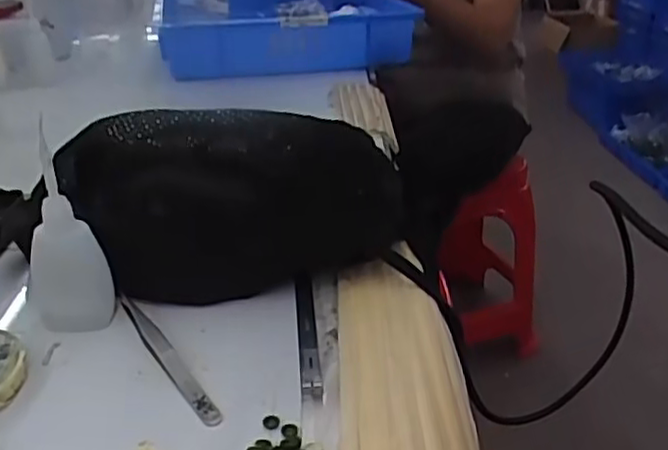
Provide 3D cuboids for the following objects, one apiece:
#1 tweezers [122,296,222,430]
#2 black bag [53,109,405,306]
[{"bbox_3d":[-0.095,0.071,0.382,0.012,0.005,0.126,-16,32,-31],"label":"tweezers"},{"bbox_3d":[-0.062,-0.024,0.457,0.206,0.103,0.100,-4,27,-10],"label":"black bag"}]

